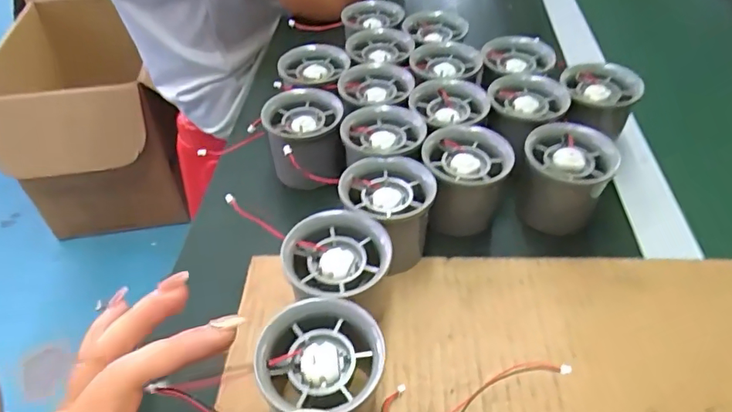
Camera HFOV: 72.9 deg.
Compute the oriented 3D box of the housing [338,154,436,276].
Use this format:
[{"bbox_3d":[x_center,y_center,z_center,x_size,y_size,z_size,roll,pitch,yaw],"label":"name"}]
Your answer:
[{"bbox_3d":[0.014,0.006,0.311,0.054,0.053,0.054,0,46,0],"label":"housing"}]

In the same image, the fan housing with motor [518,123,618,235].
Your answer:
[{"bbox_3d":[0.129,-0.018,0.327,0.054,0.052,0.055,7,46,9],"label":"fan housing with motor"}]

